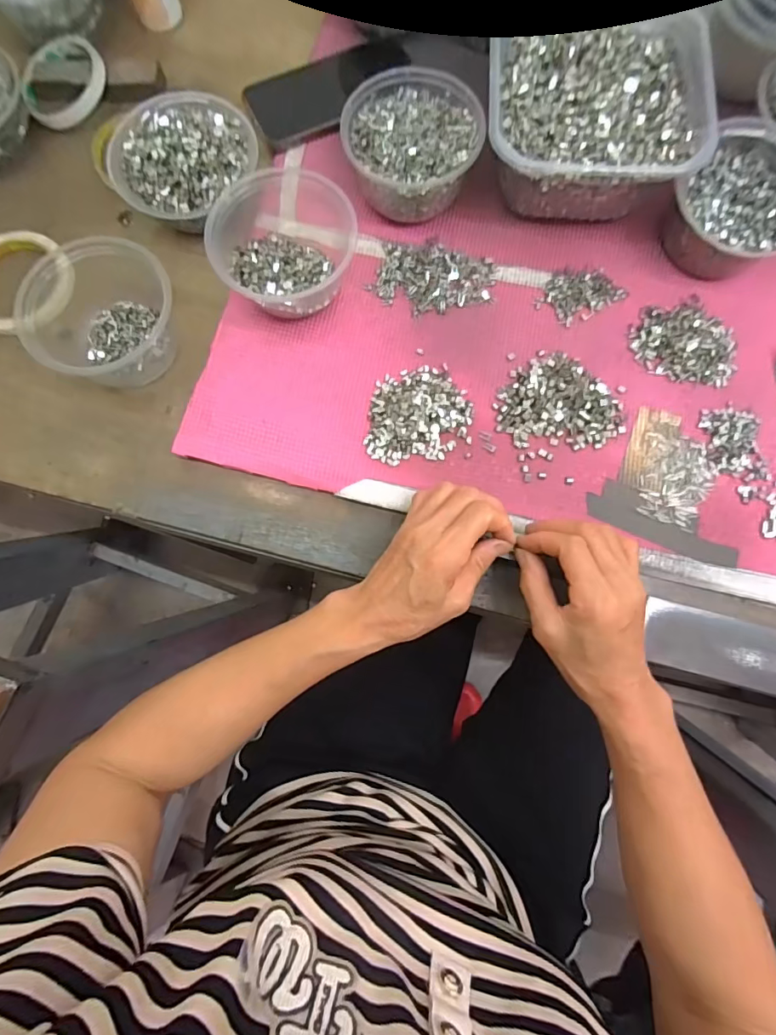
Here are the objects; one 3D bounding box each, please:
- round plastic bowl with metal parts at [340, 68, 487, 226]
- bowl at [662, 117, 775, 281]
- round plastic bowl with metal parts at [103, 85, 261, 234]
[{"bbox_3d":[0.021,-0.319,0.411,0.110,0.050,0.116,0,79,-1],"label":"round plastic bowl with metal parts"},{"bbox_3d":[0.292,-0.255,0.395,0.104,0.060,0.116,39,83,7],"label":"bowl"},{"bbox_3d":[-0.174,-0.306,0.412,0.106,0.050,0.115,0,79,-1],"label":"round plastic bowl with metal parts"}]

